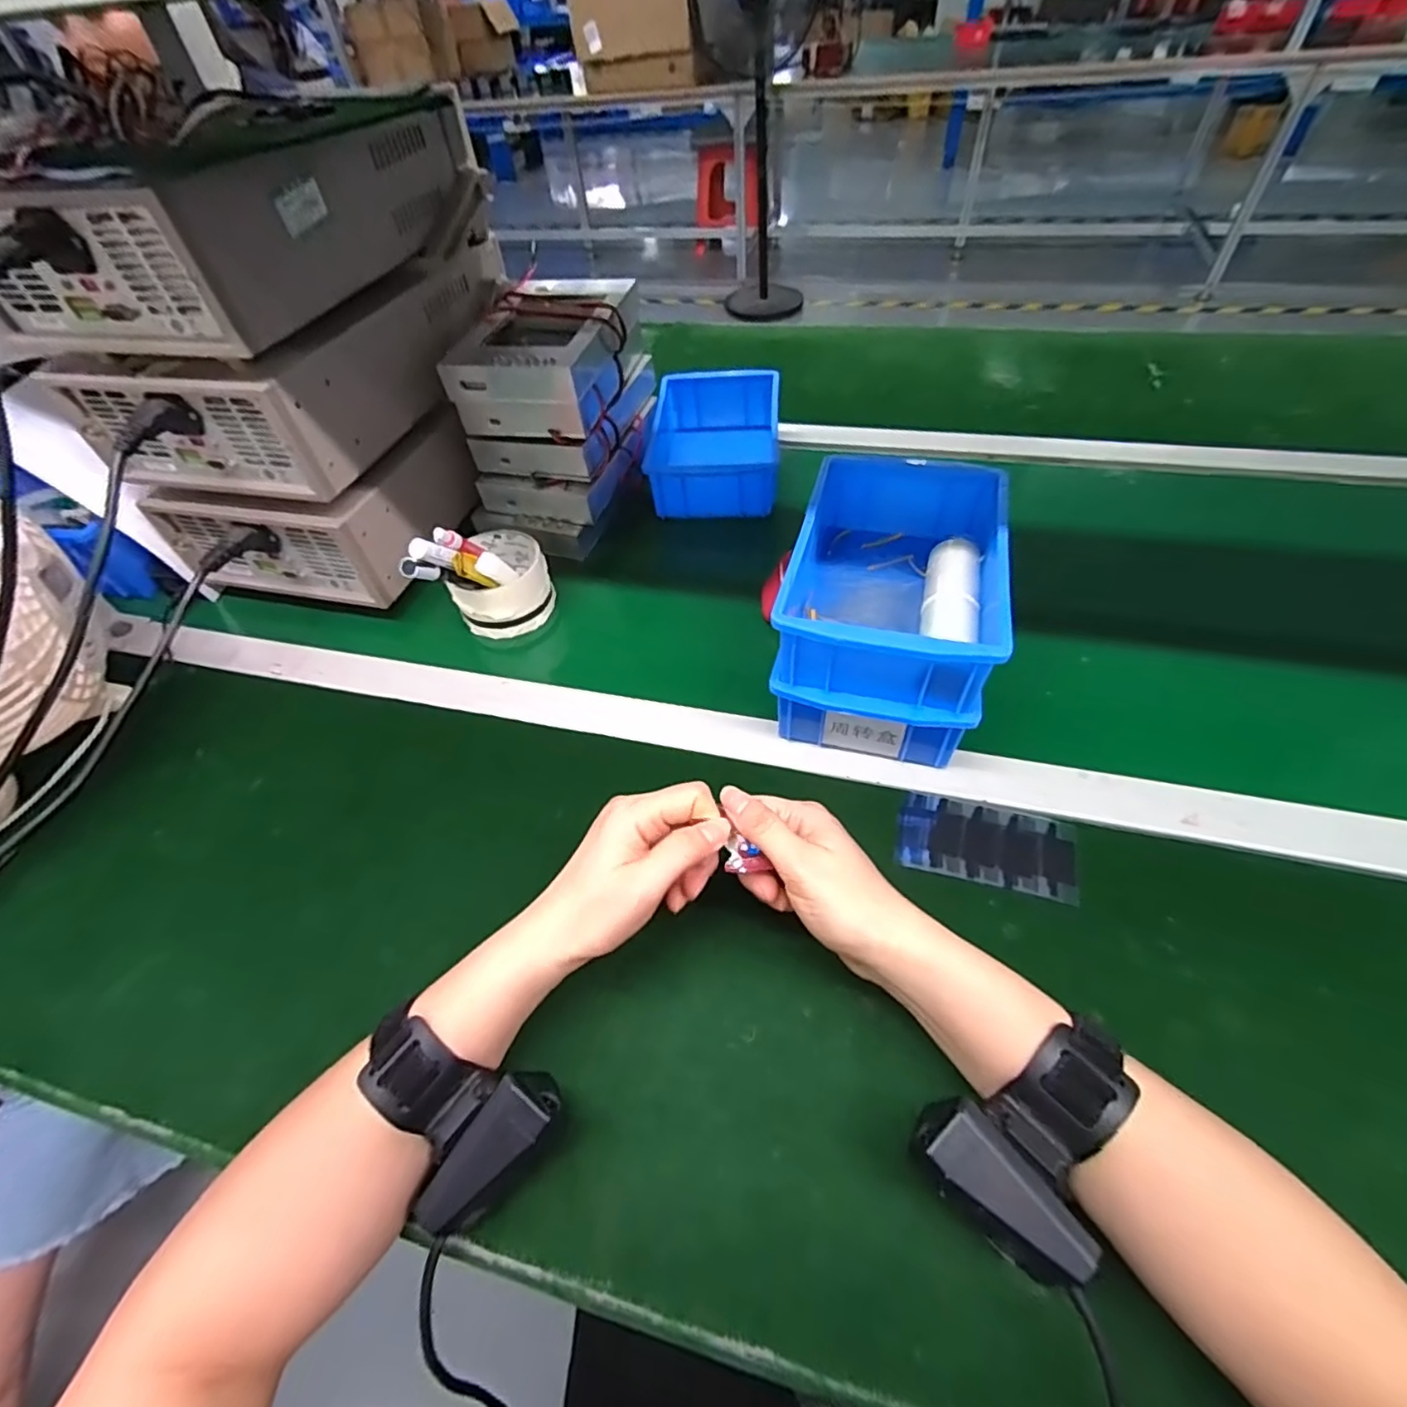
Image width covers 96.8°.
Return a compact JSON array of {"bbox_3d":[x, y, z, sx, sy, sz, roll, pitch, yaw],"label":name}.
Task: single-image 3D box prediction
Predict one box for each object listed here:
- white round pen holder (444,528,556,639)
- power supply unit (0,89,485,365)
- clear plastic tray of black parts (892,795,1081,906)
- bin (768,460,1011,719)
[{"bbox_3d":[-0.181,-0.107,0.567,0.083,0.057,0.088,-3,51,4],"label":"white round pen holder"},{"bbox_3d":[-0.349,-0.380,0.479,0.218,0.095,0.342,9,53,13],"label":"power supply unit"},{"bbox_3d":[0.182,0.090,0.402,0.108,0.004,0.056,9,53,13],"label":"clear plastic tray of black parts"},{"bbox_3d":[0.131,-0.089,0.431,0.127,0.062,0.195,11,53,14],"label":"bin"}]

